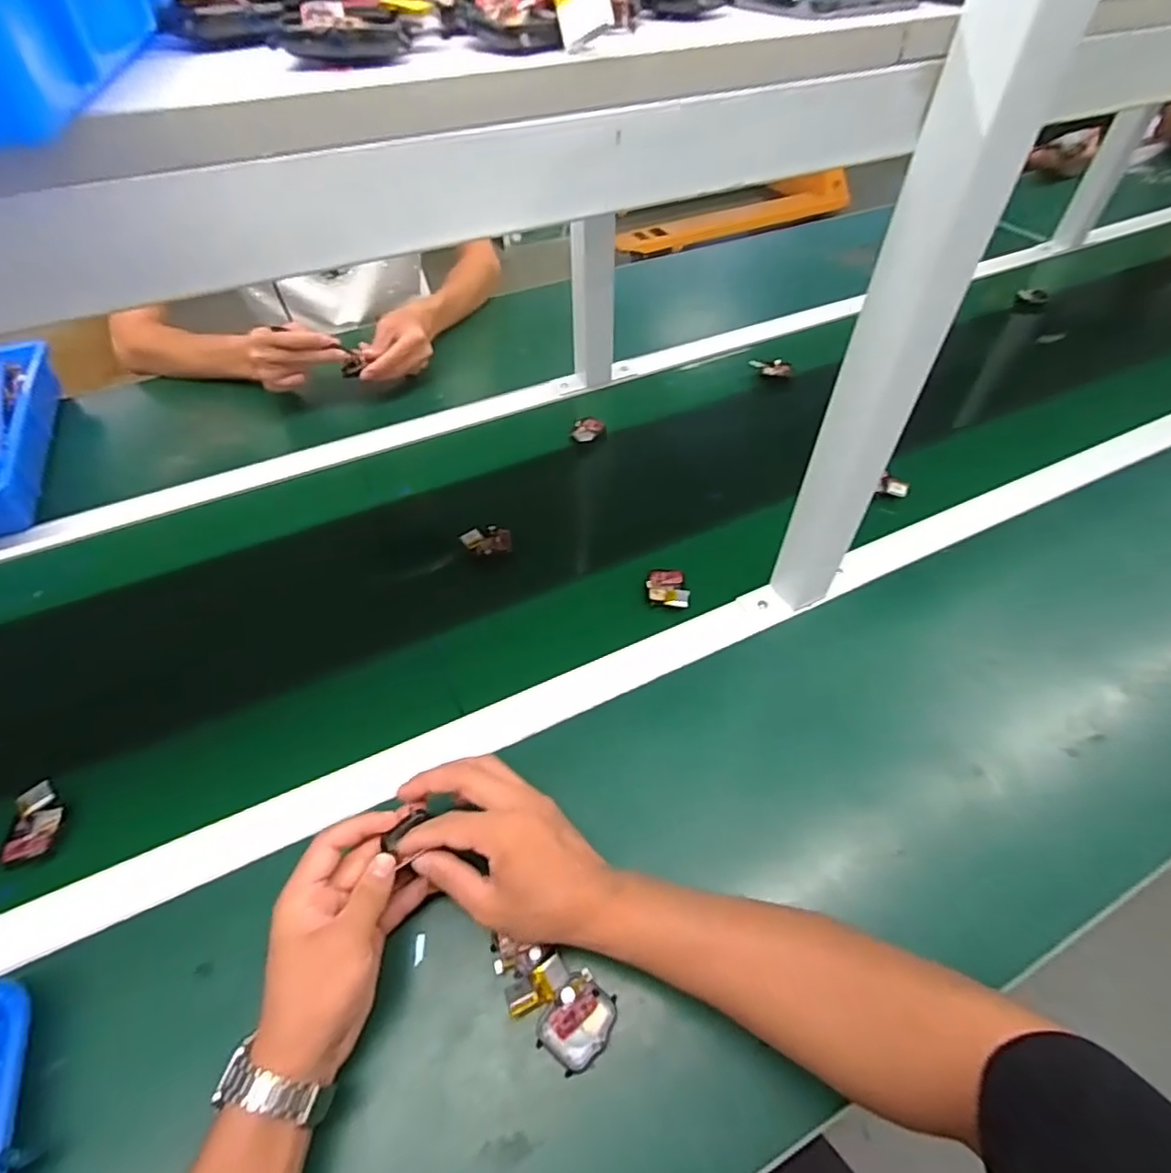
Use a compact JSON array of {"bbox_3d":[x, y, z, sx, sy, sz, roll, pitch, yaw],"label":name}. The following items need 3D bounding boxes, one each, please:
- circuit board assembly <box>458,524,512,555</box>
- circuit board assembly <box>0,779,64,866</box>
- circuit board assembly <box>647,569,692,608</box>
[{"bbox_3d":[-0.106,-0.050,0.644,0.053,0.012,0.034,-5,50,-3],"label":"circuit board assembly"},{"bbox_3d":[-0.418,0.179,0.459,0.030,0.009,0.056,3,59,-23],"label":"circuit board assembly"},{"bbox_3d":[0.082,0.003,0.597,0.039,0.014,0.055,-4,50,-2],"label":"circuit board assembly"}]

